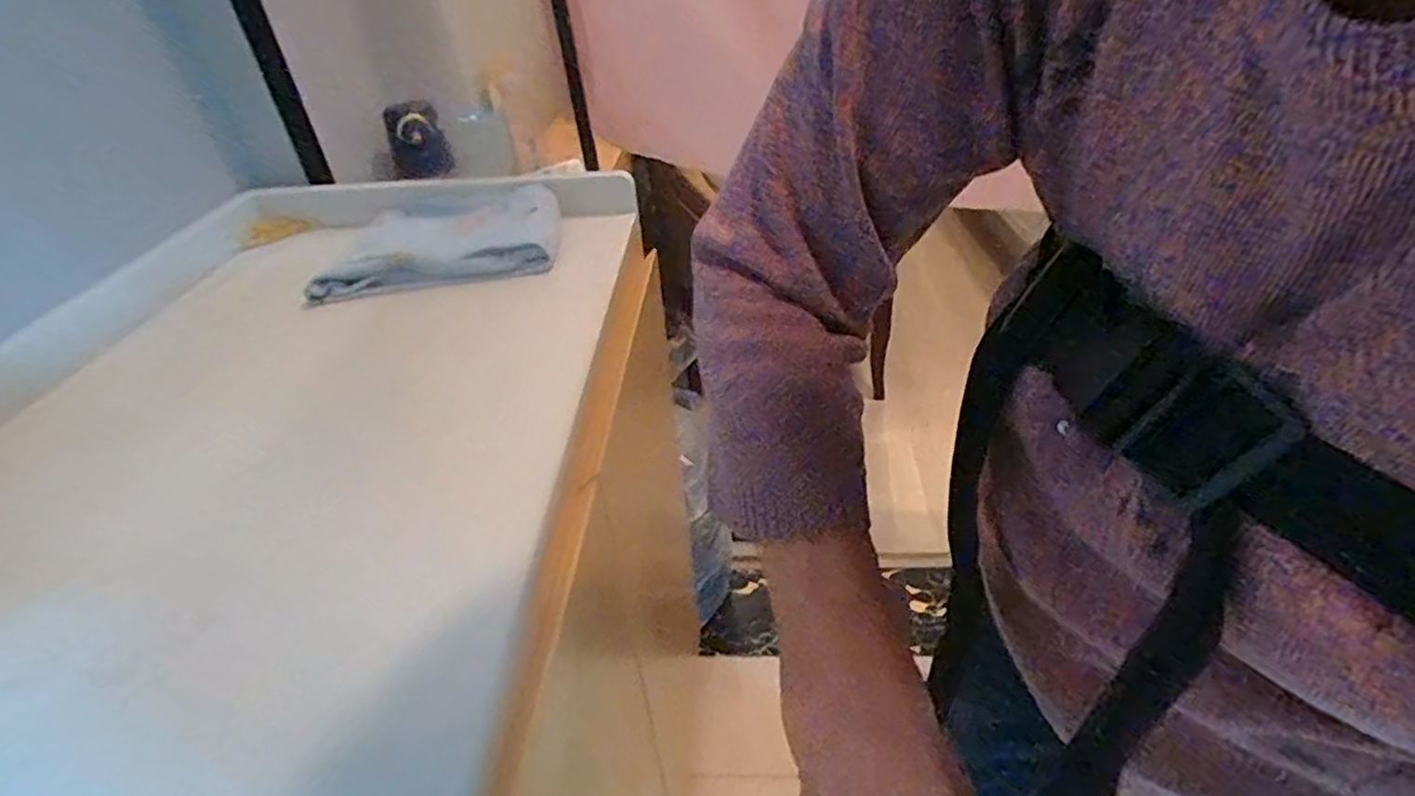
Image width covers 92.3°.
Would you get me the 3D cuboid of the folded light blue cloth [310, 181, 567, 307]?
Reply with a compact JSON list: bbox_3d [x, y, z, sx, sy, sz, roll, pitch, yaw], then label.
[{"bbox_3d":[-0.238,-0.144,0.617,0.202,0.035,0.146,-10,37,-7],"label":"folded light blue cloth"}]

